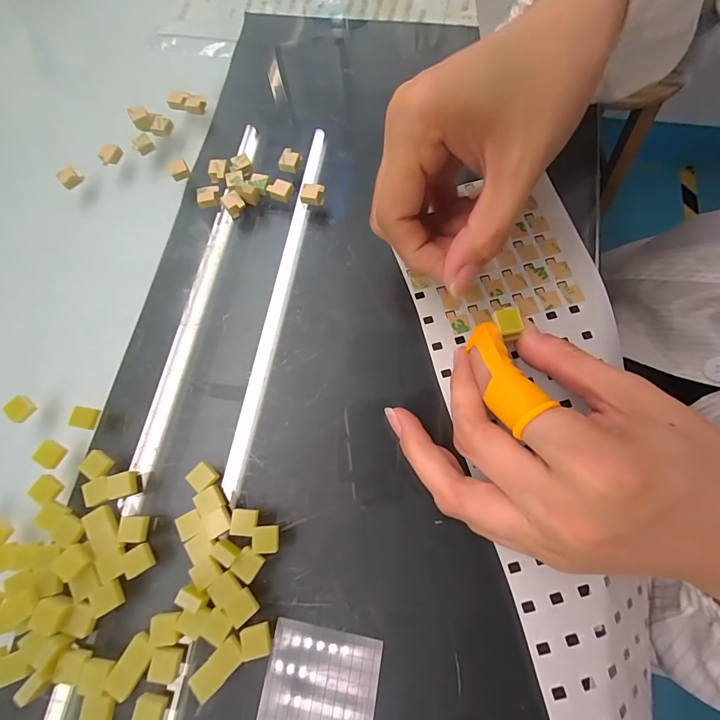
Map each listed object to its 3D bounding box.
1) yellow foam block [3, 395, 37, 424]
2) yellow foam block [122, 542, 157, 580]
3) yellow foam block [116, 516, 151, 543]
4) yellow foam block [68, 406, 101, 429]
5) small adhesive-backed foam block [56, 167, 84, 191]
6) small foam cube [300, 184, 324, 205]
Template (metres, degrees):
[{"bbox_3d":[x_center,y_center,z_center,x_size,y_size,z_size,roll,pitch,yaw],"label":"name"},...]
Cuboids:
[{"bbox_3d":[-0.167,0.024,0.183,0.011,0.005,0.011,35,77,13],"label":"yellow foam block"},{"bbox_3d":[-0.096,0.087,0.161,0.011,0.004,0.011,-30,73,-6],"label":"yellow foam block"},{"bbox_3d":[-0.101,0.075,0.166,0.012,0.005,0.010,-1,72,3],"label":"yellow foam block"},{"bbox_3d":[-0.133,0.028,0.180,0.010,0.005,0.010,7,73,5],"label":"yellow foam block"},{"bbox_3d":[-0.176,-0.110,0.225,0.012,0.007,0.009,-42,75,-11],"label":"small adhesive-backed foam block"},{"bbox_3d":[-0.027,-0.095,0.214,0.013,0.007,0.010,2,72,4],"label":"small foam cube"}]

